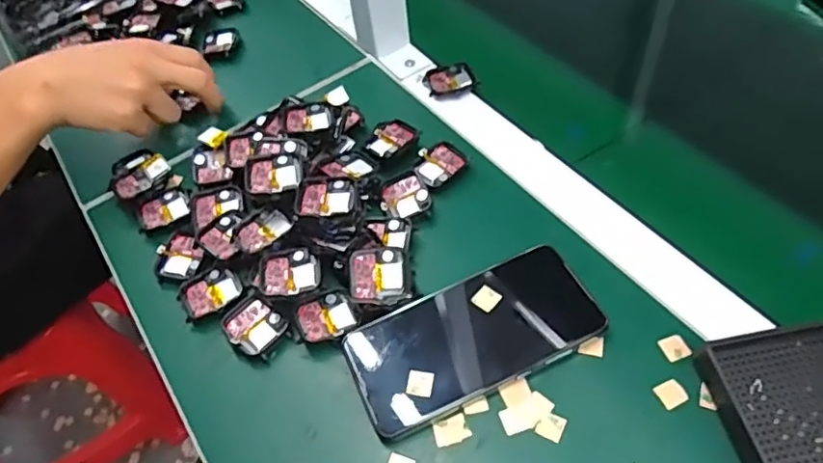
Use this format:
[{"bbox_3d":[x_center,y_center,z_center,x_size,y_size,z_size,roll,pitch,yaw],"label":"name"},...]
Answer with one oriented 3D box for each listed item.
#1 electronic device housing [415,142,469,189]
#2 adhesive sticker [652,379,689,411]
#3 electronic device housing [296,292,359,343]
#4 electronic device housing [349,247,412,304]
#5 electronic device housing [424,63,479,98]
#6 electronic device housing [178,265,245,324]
[{"bbox_3d":[0.024,-0.054,0.485,0.033,0.007,0.043,36,65,28],"label":"electronic device housing"},{"bbox_3d":[0.159,0.099,0.362,0.016,0.004,0.016,-22,56,-12],"label":"adhesive sticker"},{"bbox_3d":[-0.058,0.061,0.411,0.040,0.009,0.035,-22,54,-9],"label":"electronic device housing"},{"bbox_3d":[-0.022,0.030,0.405,0.043,0.009,0.038,-2,91,-21],"label":"electronic device housing"},{"bbox_3d":[0.036,-0.141,0.553,0.043,0.012,0.036,-14,53,-3],"label":"electronic device housing"},{"bbox_3d":[-0.148,0.046,0.435,0.044,0.008,0.037,-40,58,-20],"label":"electronic device housing"}]

